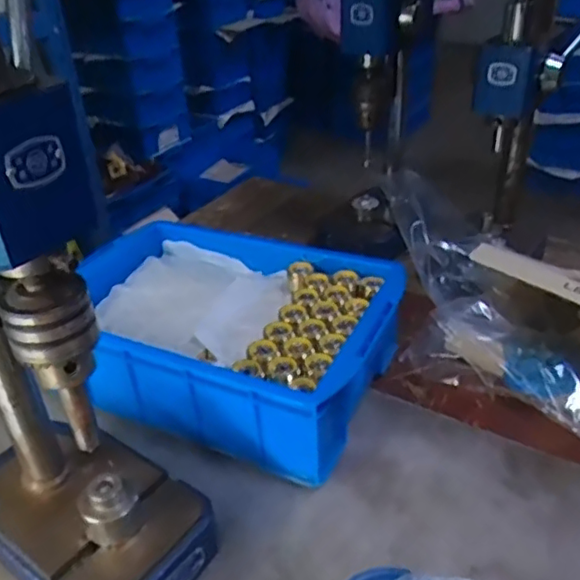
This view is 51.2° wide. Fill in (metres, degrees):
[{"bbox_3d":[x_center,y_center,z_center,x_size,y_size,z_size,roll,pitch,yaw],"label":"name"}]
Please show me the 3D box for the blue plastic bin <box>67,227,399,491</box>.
[{"bbox_3d":[-0.065,0.049,0.660,0.332,0.116,0.233,12,36,21],"label":"blue plastic bin"}]

